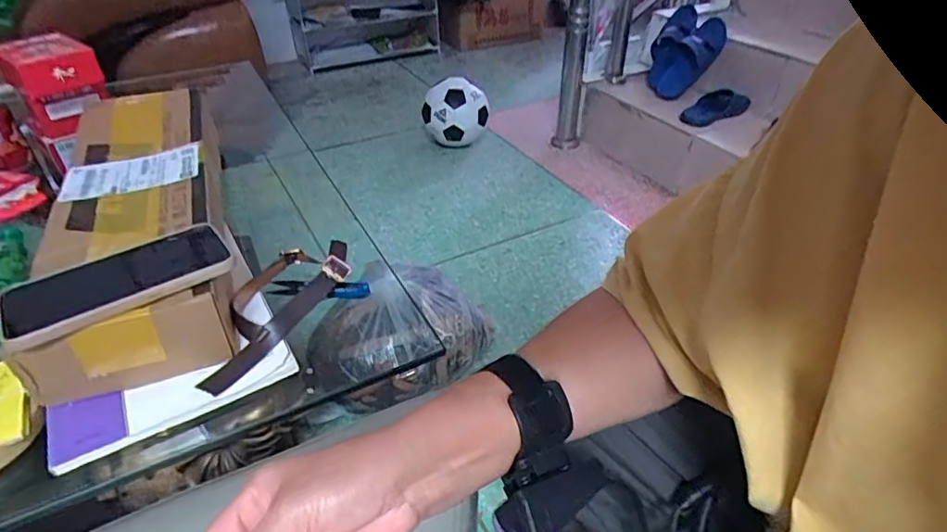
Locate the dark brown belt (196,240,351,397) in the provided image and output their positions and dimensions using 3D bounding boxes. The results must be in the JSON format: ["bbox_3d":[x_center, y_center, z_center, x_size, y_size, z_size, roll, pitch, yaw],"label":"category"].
[{"bbox_3d":[-0.185,0.035,0.500,0.083,0.029,0.186,18,42,22],"label":"dark brown belt"}]

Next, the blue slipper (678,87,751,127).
[{"bbox_3d":[0.665,-0.437,1.516,0.187,0.061,0.083,-21,43,-25],"label":"blue slipper"}]

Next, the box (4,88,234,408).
[{"bbox_3d":[-0.353,-0.060,0.581,0.157,0.087,0.466,-17,41,-21],"label":"box"}]

